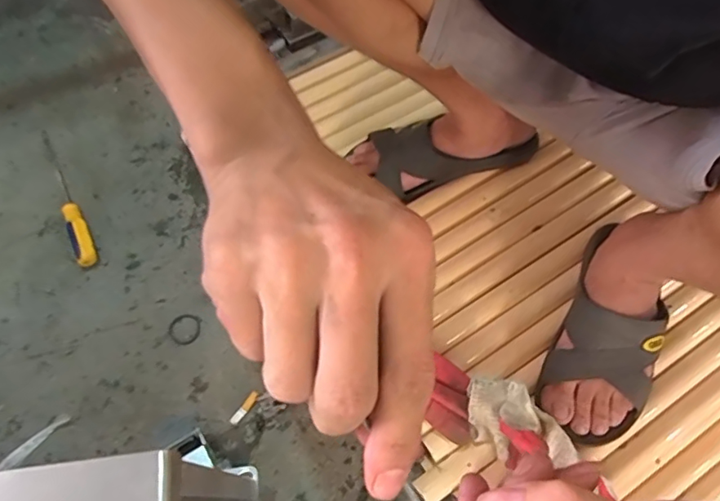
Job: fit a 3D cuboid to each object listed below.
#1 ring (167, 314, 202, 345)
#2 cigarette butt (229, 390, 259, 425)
[{"bbox_3d":[-0.200,0.090,0.599,0.036,0.004,0.036,1,59,-2],"label":"ring"},{"bbox_3d":[-0.123,0.168,0.559,0.010,0.009,0.040,34,70,12],"label":"cigarette butt"}]

